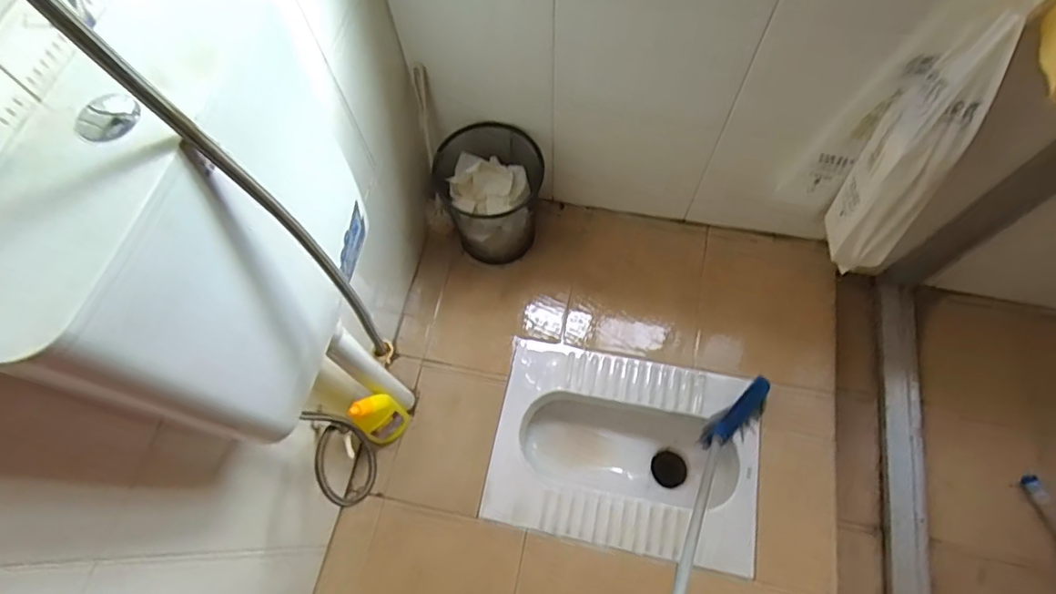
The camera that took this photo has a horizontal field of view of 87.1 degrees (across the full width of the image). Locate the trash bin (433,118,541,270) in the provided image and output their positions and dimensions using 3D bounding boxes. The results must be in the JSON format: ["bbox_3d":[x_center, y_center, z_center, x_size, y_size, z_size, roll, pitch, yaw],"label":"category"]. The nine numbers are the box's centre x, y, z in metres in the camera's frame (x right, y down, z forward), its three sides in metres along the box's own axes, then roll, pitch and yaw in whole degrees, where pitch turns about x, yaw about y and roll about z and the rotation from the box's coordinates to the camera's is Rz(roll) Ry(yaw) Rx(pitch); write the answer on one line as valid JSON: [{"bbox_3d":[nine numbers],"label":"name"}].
[{"bbox_3d":[-0.070,-0.221,1.194,0.204,0.209,0.208,-1,67,2],"label":"trash bin"}]

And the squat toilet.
[{"bbox_3d":[0.203,0.342,1.226,0.529,0.199,0.388,10,68,6],"label":"squat toilet"}]

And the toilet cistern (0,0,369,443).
[{"bbox_3d":[-0.295,-0.098,0.572,0.134,0.334,0.436,8,68,5],"label":"toilet cistern"}]

